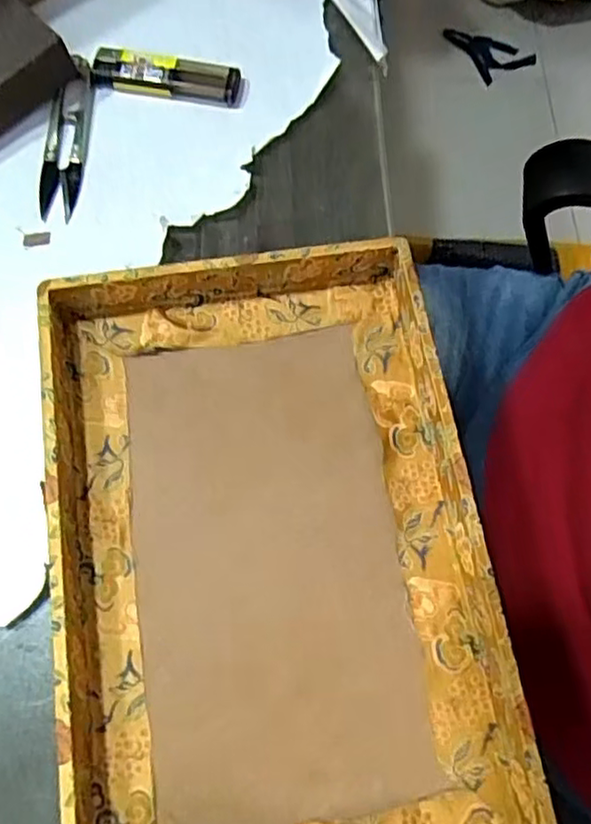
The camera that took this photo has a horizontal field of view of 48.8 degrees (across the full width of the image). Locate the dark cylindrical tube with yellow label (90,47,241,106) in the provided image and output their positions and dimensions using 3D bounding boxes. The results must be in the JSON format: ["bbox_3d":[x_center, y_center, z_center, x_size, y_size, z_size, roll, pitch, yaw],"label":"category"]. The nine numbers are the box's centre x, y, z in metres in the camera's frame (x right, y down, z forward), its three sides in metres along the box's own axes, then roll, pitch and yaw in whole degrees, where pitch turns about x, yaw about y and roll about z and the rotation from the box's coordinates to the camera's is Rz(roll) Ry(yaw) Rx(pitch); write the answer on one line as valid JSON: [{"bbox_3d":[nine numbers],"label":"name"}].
[{"bbox_3d":[-0.073,-0.187,0.364,0.081,0.016,0.018,8,71,1],"label":"dark cylindrical tube with yellow label"}]

